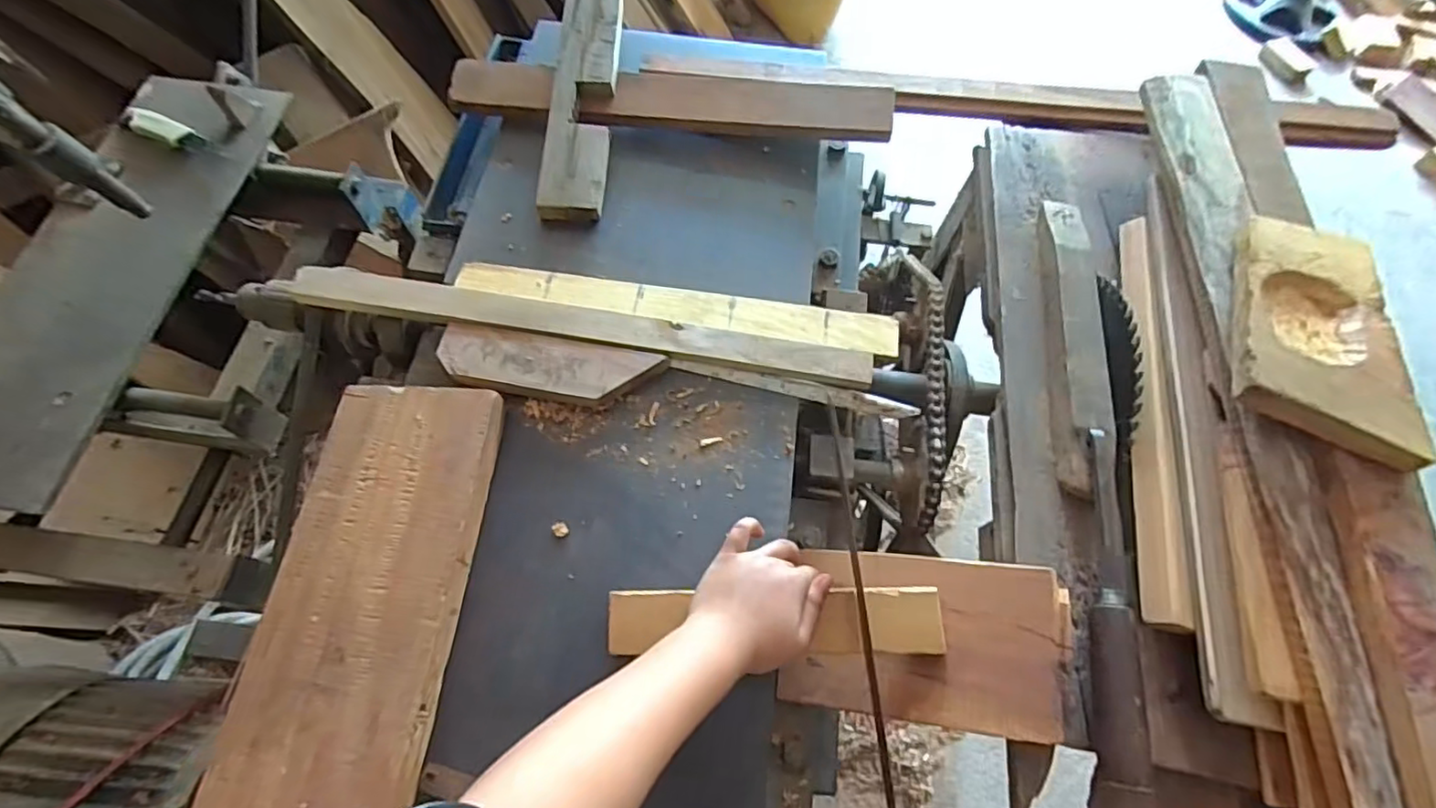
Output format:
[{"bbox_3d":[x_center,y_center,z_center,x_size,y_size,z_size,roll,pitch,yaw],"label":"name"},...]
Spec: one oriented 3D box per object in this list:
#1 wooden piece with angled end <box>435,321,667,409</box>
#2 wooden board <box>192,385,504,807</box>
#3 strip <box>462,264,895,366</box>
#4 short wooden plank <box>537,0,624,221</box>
[{"bbox_3d":[-0.167,-0.035,0.625,0.216,0.021,0.062,9,66,3],"label":"wooden piece with angled end"},{"bbox_3d":[-0.289,0.175,0.508,0.139,0.036,0.401,5,66,1],"label":"wooden board"},{"bbox_3d":[-0.043,-0.106,0.665,0.463,0.015,0.053,10,66,3],"label":"strip"},{"bbox_3d":[-0.160,-0.362,0.746,0.072,0.023,0.313,4,77,-3],"label":"short wooden plank"}]

